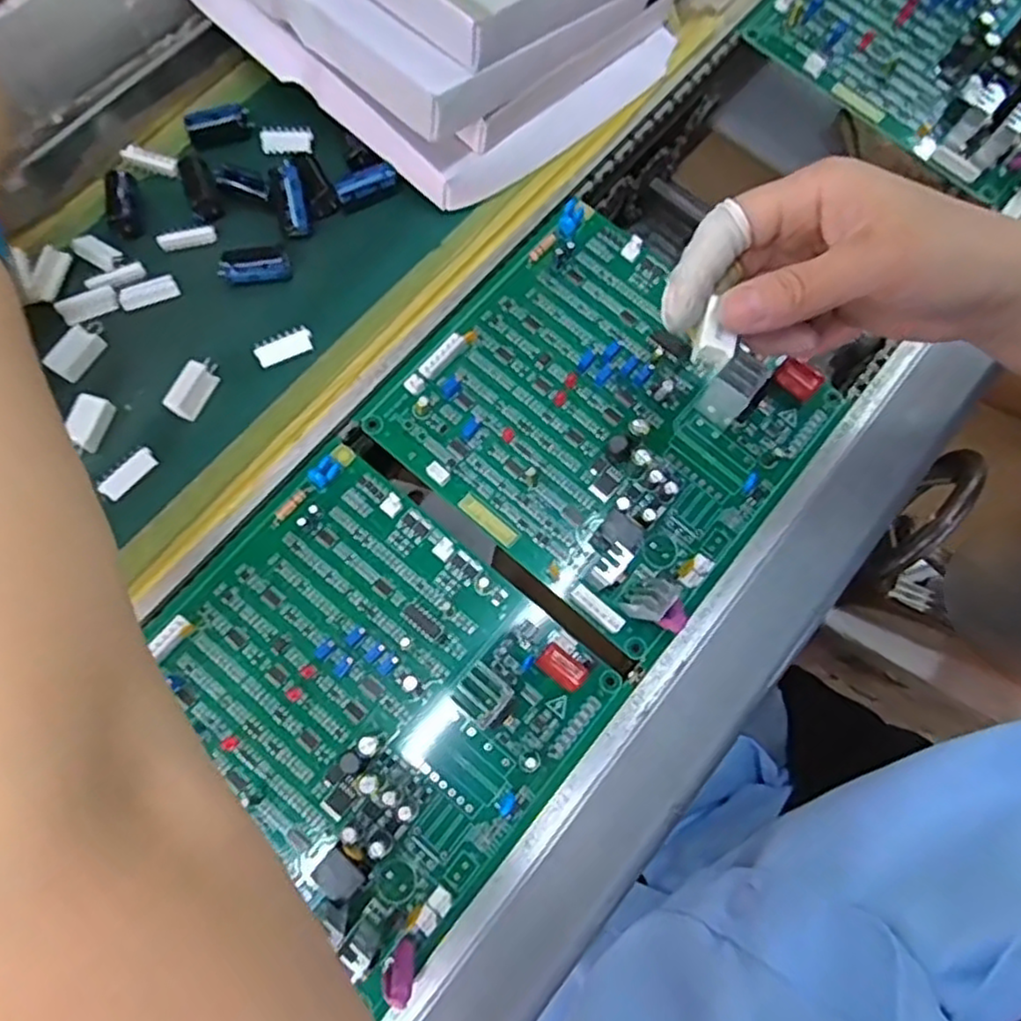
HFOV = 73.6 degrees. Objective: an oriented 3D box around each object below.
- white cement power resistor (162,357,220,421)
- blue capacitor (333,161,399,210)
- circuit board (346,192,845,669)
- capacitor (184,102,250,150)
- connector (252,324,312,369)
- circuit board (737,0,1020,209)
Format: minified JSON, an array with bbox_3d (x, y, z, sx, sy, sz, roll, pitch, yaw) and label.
[{"bbox_3d":[-0.153,-0.059,0.332,0.012,0.015,0.030,27,77,5],"label":"white cement power resistor"},{"bbox_3d":[-0.076,-0.171,0.359,0.032,0.013,0.014,-24,78,-7],"label":"blue capacitor"},{"bbox_3d":[0.048,-0.053,0.335,0.177,0.033,0.172,40,78,8],"label":"circuit board"},{"bbox_3d":[-0.159,-0.209,0.369,0.031,0.009,0.017,-13,76,-5],"label":"capacitor"},{"bbox_3d":[-0.111,-0.080,0.335,0.027,0.006,0.013,-23,77,-7],"label":"connector"},{"bbox_3d":[0.267,-0.302,0.398,0.180,0.043,0.169,40,78,8],"label":"circuit board"}]

